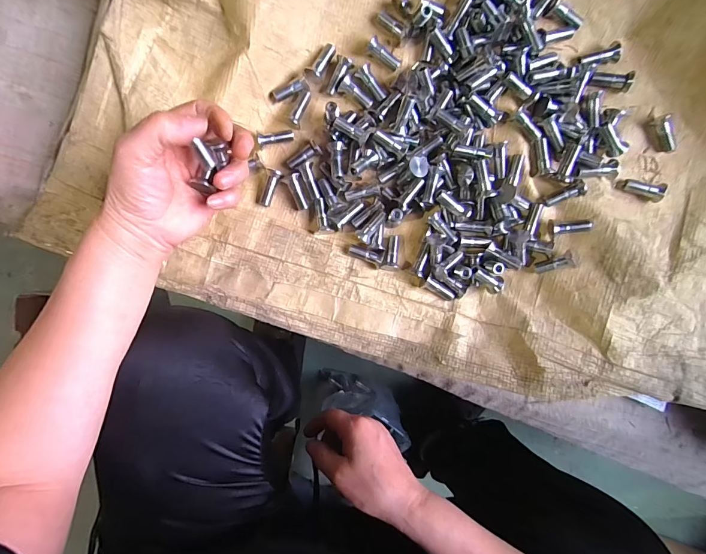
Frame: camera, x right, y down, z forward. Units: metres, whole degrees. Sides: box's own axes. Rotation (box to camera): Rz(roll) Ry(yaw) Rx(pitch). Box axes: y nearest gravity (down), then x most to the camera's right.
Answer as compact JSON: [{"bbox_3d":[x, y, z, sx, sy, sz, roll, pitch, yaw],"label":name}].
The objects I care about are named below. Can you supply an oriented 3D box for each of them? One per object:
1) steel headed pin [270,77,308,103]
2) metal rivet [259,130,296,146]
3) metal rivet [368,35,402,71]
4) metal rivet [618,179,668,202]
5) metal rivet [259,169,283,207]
[{"bbox_3d":[-0.063,-0.181,0.361,0.039,0.010,0.011,-18,94,0],"label":"steel headed pin"},{"bbox_3d":[-0.076,-0.137,0.364,0.036,0.007,0.012,-16,92,-16],"label":"metal rivet"},{"bbox_3d":[0.031,-0.213,0.356,0.035,0.011,0.014,31,95,-20],"label":"metal rivet"},{"bbox_3d":[0.285,-0.086,0.366,0.041,0.015,0.017,9,94,3],"label":"metal rivet"},{"bbox_3d":[-0.080,-0.087,0.367,0.014,0.011,0.037,15,94,-2],"label":"metal rivet"}]

